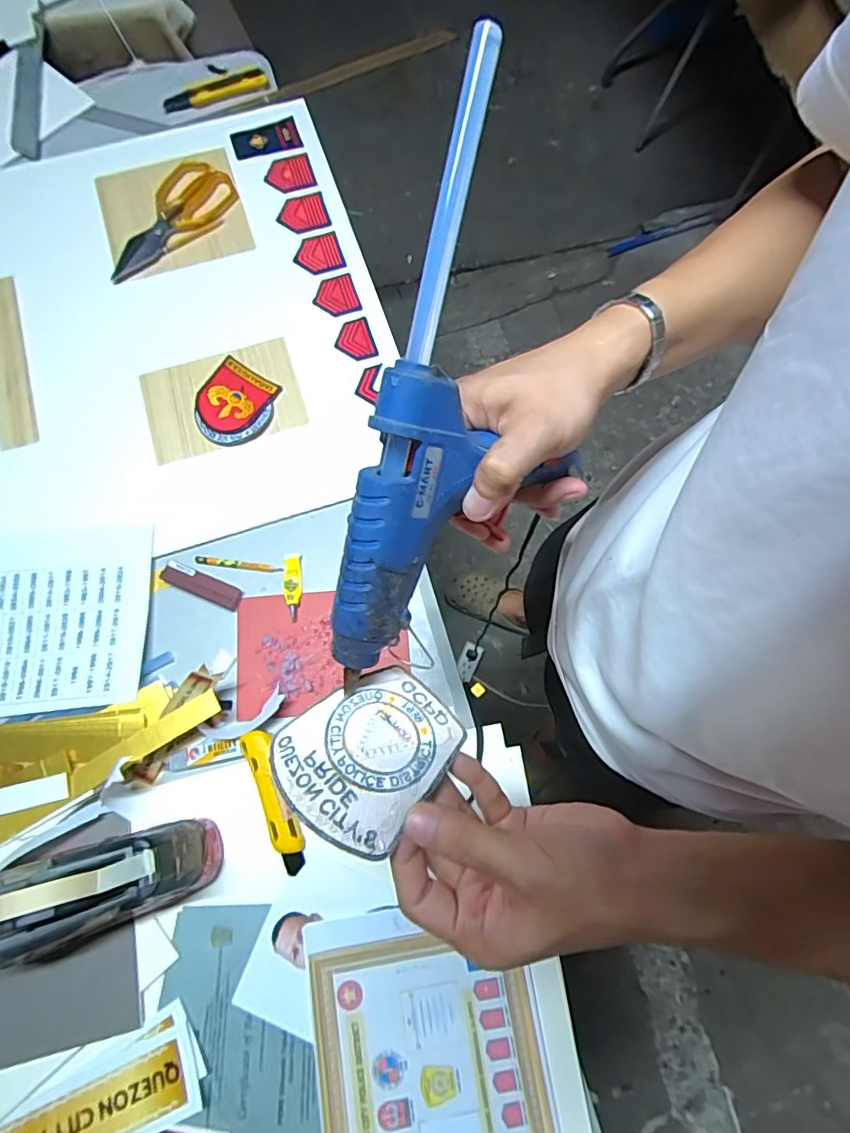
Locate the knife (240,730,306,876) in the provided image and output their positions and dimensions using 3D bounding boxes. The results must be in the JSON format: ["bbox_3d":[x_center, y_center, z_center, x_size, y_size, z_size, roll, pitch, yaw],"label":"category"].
[{"bbox_3d":[-0.156,0.242,0.567,0.030,0.011,0.144,-21,75,-6],"label":"knife"}]

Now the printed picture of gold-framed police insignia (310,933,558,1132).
[{"bbox_3d":[0.009,0.480,0.503,0.206,0.007,0.243,-9,74,-3],"label":"printed picture of gold-framed police insignia"}]

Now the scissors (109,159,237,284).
[{"bbox_3d":[-0.365,-0.494,0.781,0.104,0.022,0.224,30,76,8],"label":"scissors"}]

